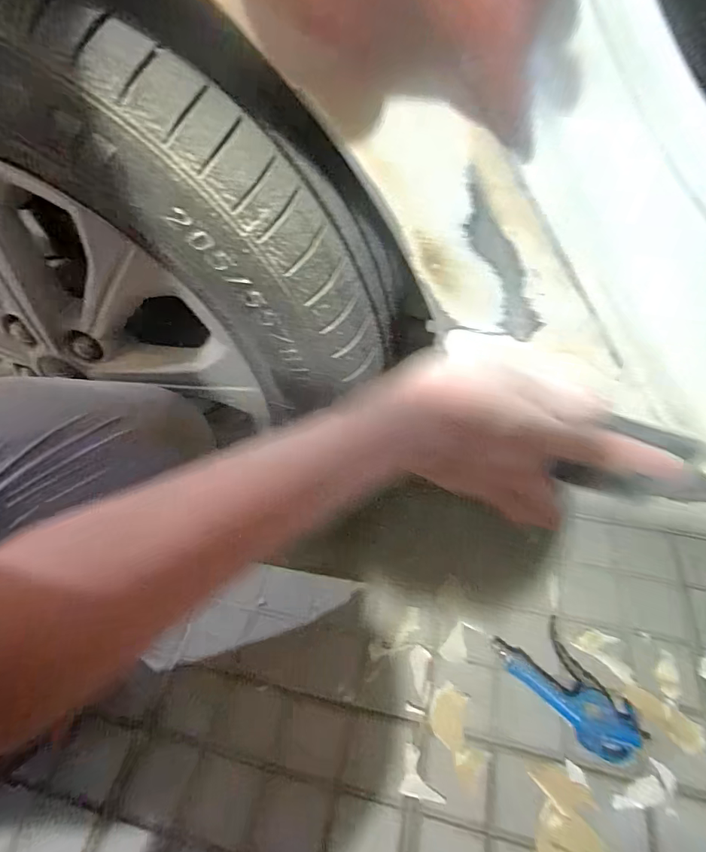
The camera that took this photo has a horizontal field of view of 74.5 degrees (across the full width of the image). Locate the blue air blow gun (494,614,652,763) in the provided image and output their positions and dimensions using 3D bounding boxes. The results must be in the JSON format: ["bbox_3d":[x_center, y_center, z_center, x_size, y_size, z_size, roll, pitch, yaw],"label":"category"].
[{"bbox_3d":[0.240,0.289,0.517,0.081,0.017,0.153,-30,53,-19],"label":"blue air blow gun"}]

